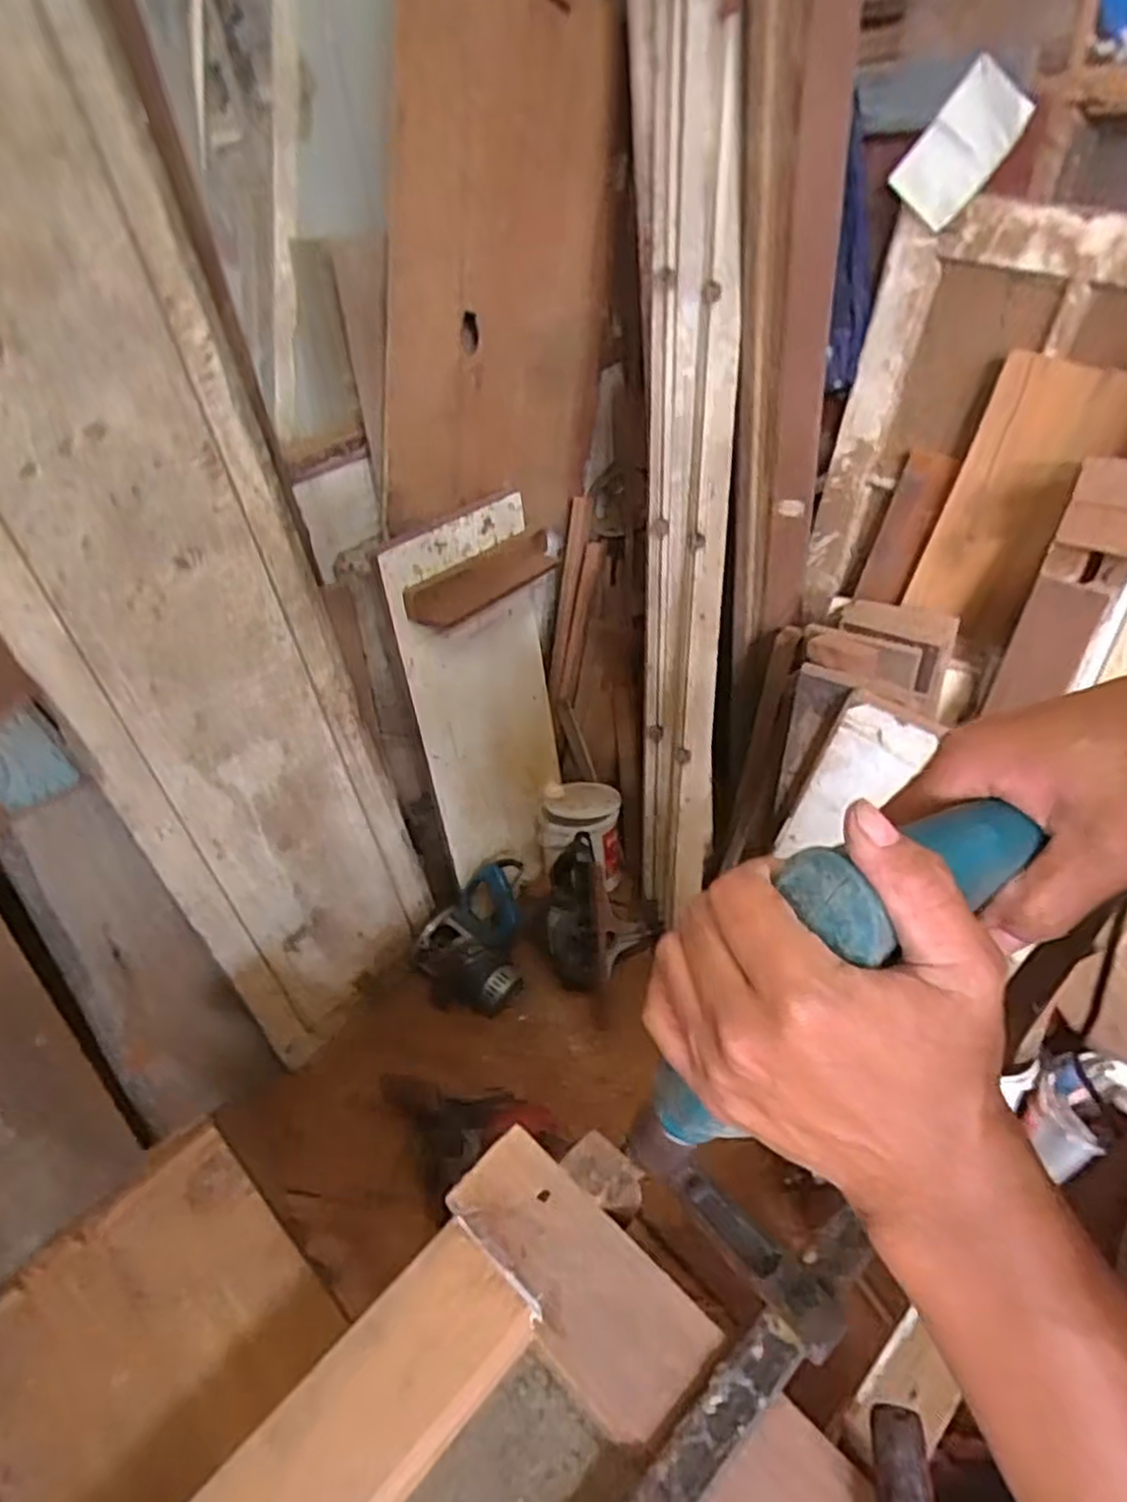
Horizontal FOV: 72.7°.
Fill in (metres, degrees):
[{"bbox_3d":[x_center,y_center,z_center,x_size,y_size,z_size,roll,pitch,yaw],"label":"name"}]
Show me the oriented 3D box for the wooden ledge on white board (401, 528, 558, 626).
[{"bbox_3d":[-0.136,-0.321,1.411,0.058,0.089,0.397,23,47,30],"label":"wooden ledge on white board"}]

